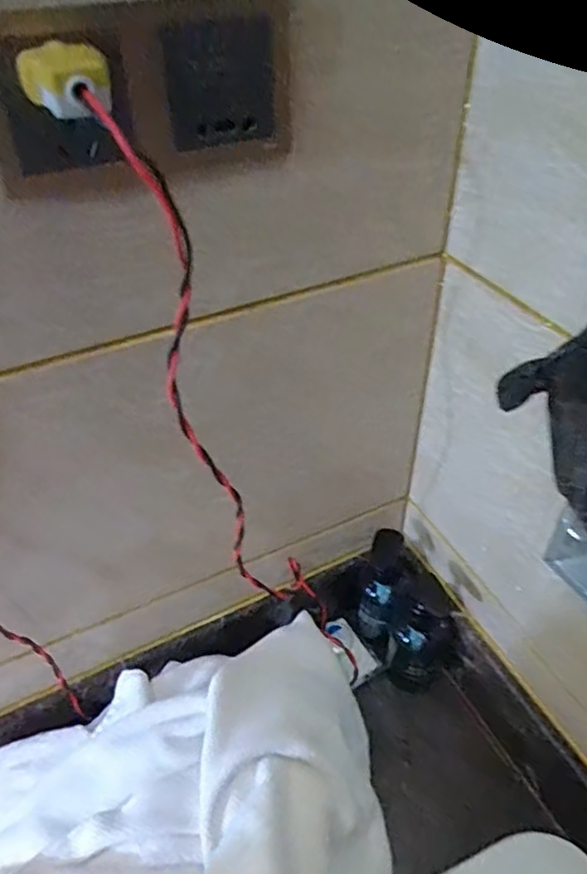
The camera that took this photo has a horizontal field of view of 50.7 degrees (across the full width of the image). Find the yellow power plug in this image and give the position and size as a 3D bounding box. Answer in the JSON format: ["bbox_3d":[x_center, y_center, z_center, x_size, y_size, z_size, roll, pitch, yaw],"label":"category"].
[{"bbox_3d":[-0.108,-0.169,0.294,0.039,0.024,0.045,-15,44,-14],"label":"yellow power plug"}]

